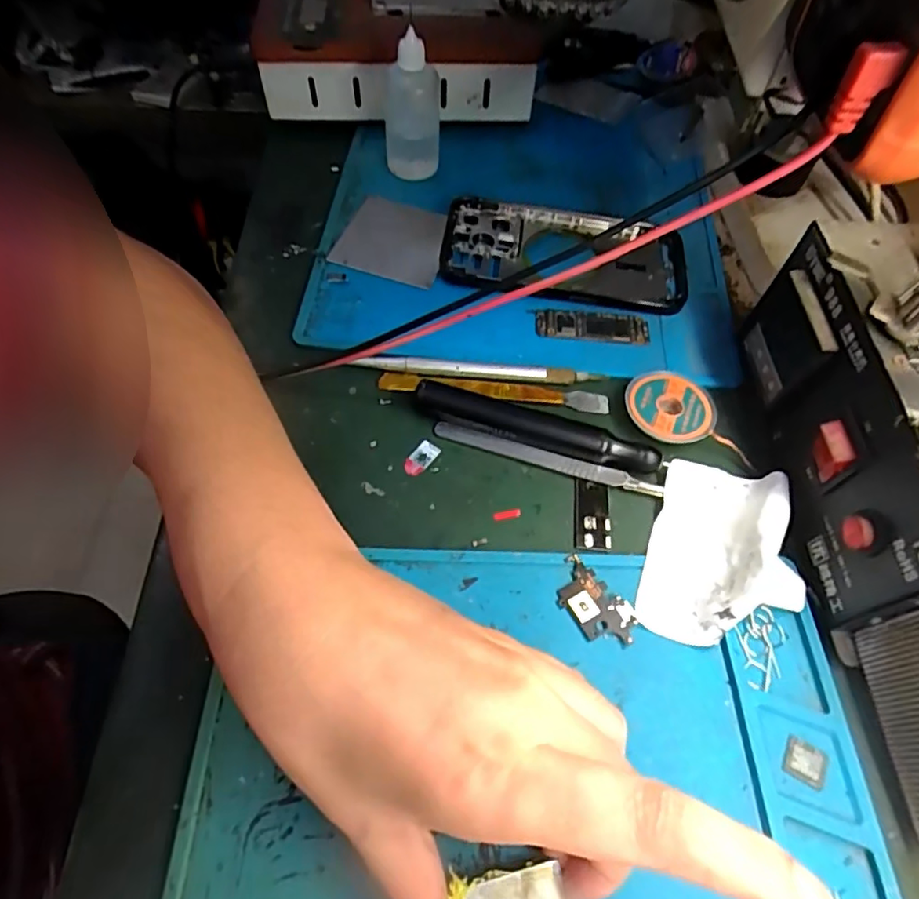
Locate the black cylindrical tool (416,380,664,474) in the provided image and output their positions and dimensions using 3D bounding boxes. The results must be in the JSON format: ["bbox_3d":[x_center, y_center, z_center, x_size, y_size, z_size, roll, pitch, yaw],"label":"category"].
[{"bbox_3d":[0.038,-0.011,0.286,0.120,0.014,0.016,15,59,7],"label":"black cylindrical tool"}]

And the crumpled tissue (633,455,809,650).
[{"bbox_3d":[0.119,0.044,0.252,0.062,0.019,0.086,19,59,9],"label":"crumpled tissue"}]

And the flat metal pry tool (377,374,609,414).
[{"bbox_3d":[0.018,-0.032,0.303,0.120,0.004,0.012,6,58,1],"label":"flat metal pry tool"}]

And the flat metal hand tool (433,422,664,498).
[{"bbox_3d":[0.043,0.005,0.284,0.113,0.005,0.008,15,59,7],"label":"flat metal hand tool"}]

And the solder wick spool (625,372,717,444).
[{"bbox_3d":[0.108,-0.023,0.297,0.044,0.008,0.042,1,58,-2],"label":"solder wick spool"}]

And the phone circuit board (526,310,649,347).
[{"bbox_3d":[0.075,-0.070,0.326,0.065,0.004,0.019,7,58,2],"label":"phone circuit board"}]

